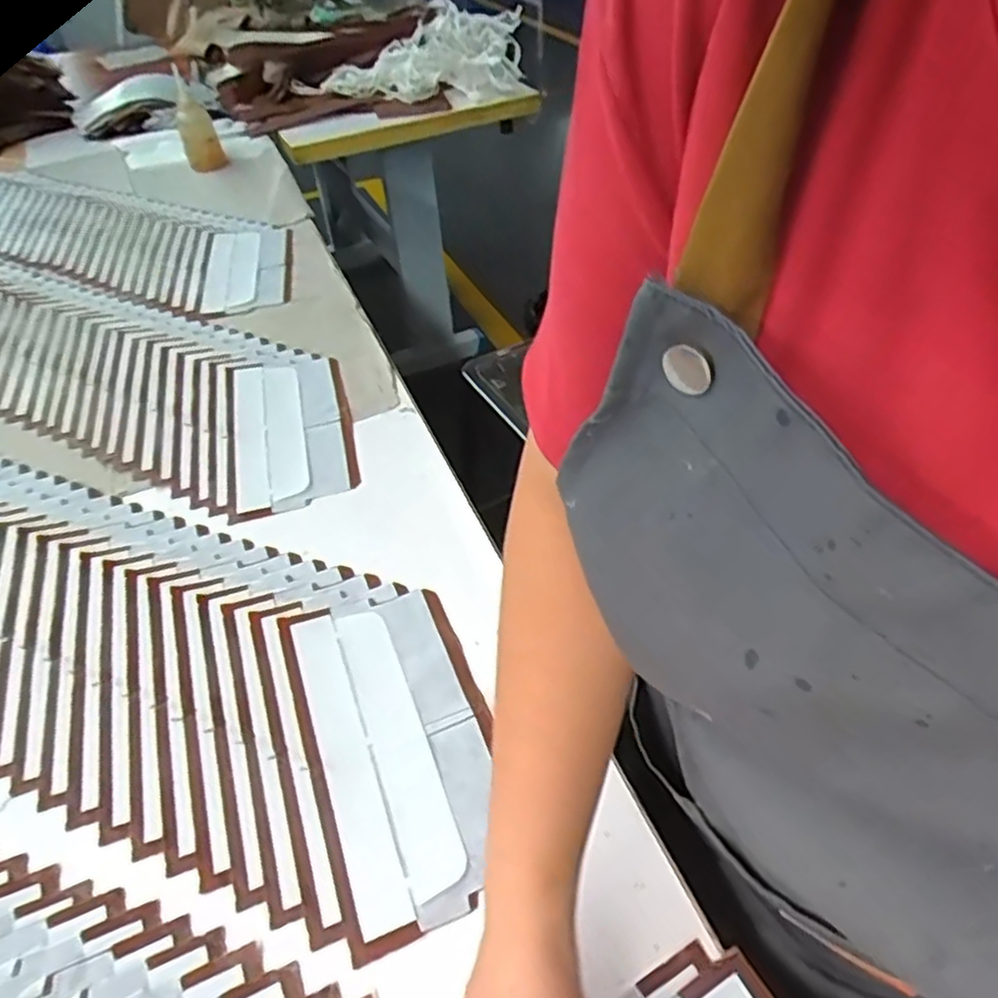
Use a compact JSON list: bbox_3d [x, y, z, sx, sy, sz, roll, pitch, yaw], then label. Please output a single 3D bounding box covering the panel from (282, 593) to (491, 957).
[{"bbox_3d":[-0.070,0.163,0.492,0.120,0.009,0.238,-17,47,-14],"label":"panel"}]

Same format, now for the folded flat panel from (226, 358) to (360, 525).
[{"bbox_3d":[-0.220,-0.078,0.749,0.123,0.017,0.239,-13,45,-8],"label":"folded flat panel"}]

